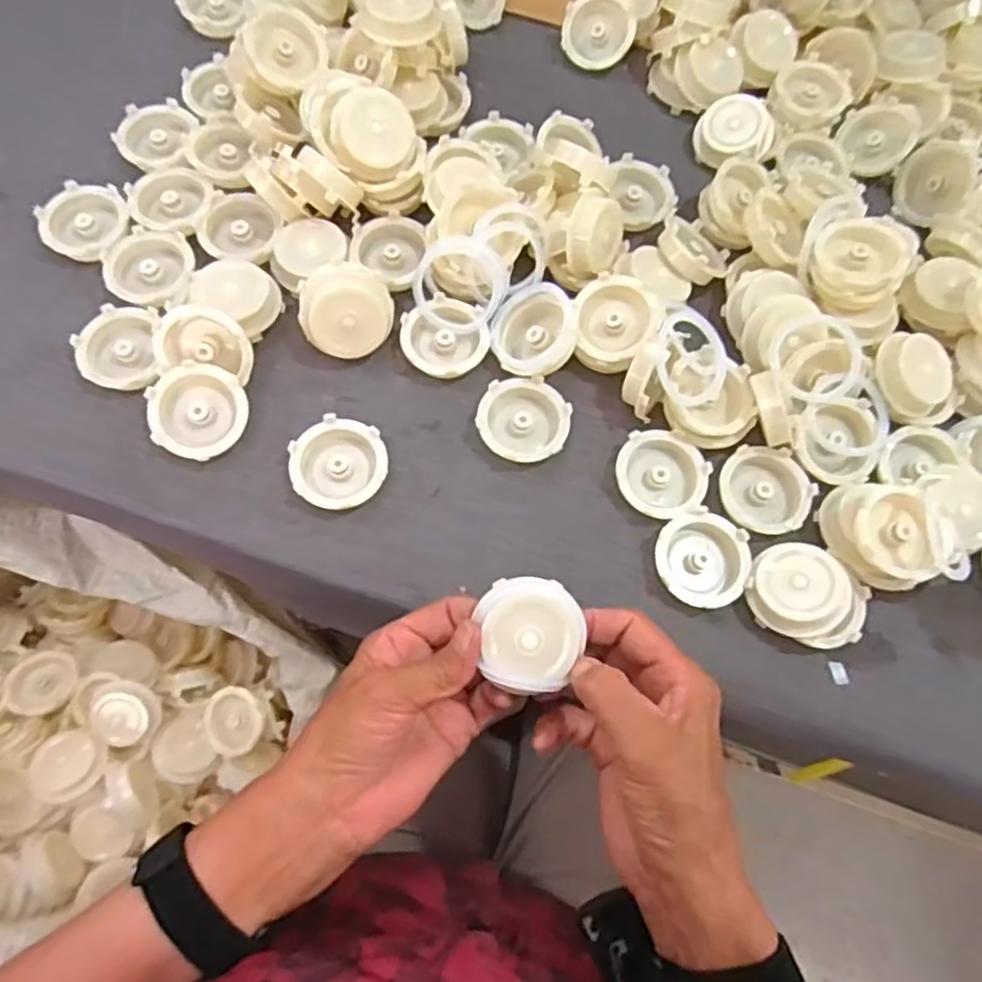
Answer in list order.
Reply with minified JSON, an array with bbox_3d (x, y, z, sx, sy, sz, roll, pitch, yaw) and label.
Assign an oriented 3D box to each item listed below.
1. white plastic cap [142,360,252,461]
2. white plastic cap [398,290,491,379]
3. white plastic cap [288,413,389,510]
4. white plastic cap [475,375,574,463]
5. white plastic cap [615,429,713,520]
[{"bbox_3d":[-0.182,-0.049,0.440,0.059,0.019,0.059,1,83,-7],"label":"white plastic cap"},{"bbox_3d":[-0.031,-0.102,0.474,0.055,0.012,0.060,1,72,-3],"label":"white plastic cap"},{"bbox_3d":[-0.096,-0.017,0.442,0.058,0.015,0.057,1,72,-3],"label":"white plastic cap"},{"bbox_3d":[0.021,-0.045,0.456,0.058,0.017,0.057,1,72,-3],"label":"white plastic cap"},{"bbox_3d":[0.111,-0.011,0.451,0.057,0.011,0.055,1,72,-3],"label":"white plastic cap"}]

